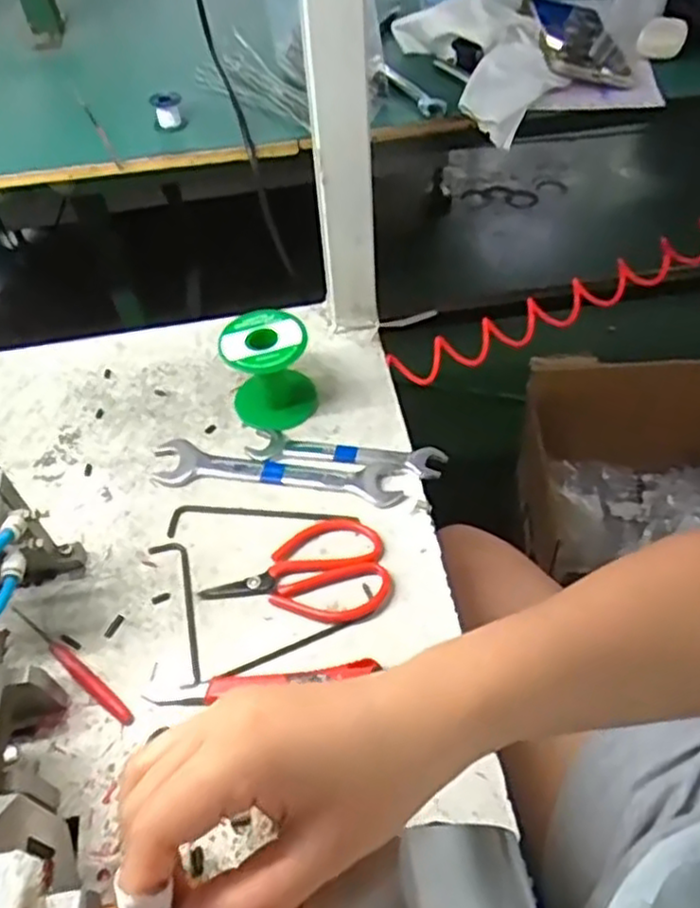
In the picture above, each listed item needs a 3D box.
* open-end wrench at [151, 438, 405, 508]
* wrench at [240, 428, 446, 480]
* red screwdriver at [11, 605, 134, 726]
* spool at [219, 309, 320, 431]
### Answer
[{"bbox_3d":[-0.058,0.014,0.569,0.197,0.005,0.042,7,53,9],"label":"open-end wrench"},{"bbox_3d":[-0.002,-0.001,0.574,0.153,0.008,0.028,6,53,9],"label":"wrench"},{"bbox_3d":[-0.186,0.138,0.482,0.124,0.006,0.010,32,61,25],"label":"red screwdriver"},{"bbox_3d":[-0.065,-0.069,0.589,0.064,0.075,0.060,-2,52,2],"label":"spool"}]

